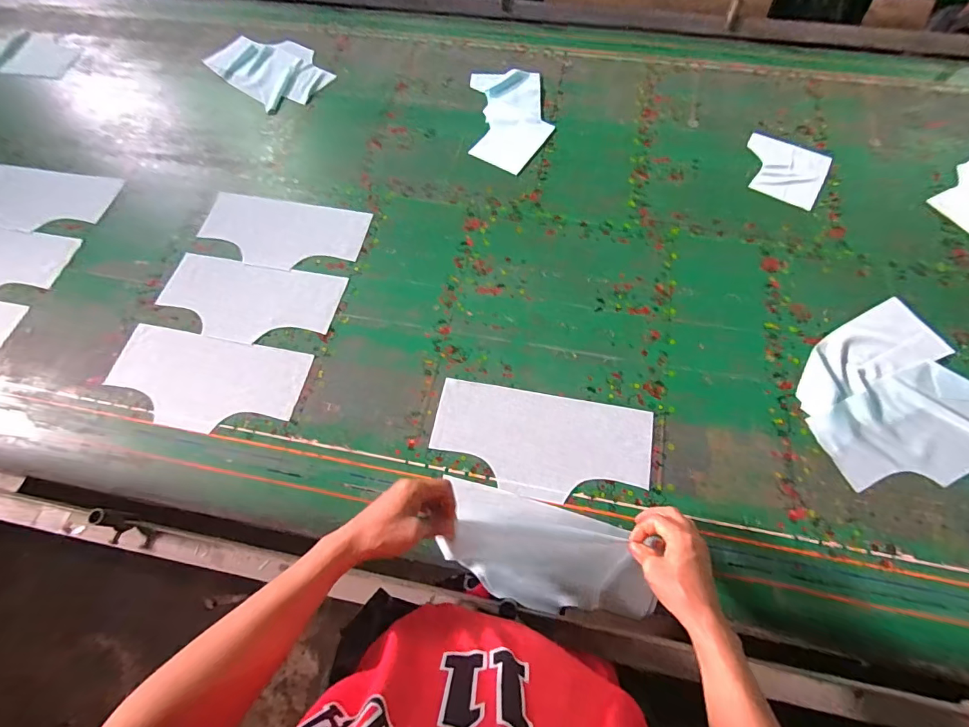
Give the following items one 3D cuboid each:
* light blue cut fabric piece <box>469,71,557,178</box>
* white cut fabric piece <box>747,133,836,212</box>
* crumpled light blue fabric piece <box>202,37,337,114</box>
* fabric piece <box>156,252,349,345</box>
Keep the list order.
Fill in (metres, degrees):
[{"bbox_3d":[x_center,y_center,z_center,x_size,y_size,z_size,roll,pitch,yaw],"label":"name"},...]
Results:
[{"bbox_3d":[0.052,-0.510,0.905,0.155,0.004,0.297,-1,65,2],"label":"light blue cut fabric piece"},{"bbox_3d":[0.565,-0.370,0.828,0.146,0.008,0.159,29,69,15],"label":"white cut fabric piece"},{"bbox_3d":[-0.497,-0.679,1.003,0.179,0.022,0.304,-42,70,-16],"label":"crumpled light blue fabric piece"},{"bbox_3d":[-0.402,-0.105,0.736,0.304,0.008,0.146,10,67,11],"label":"fabric piece"}]

